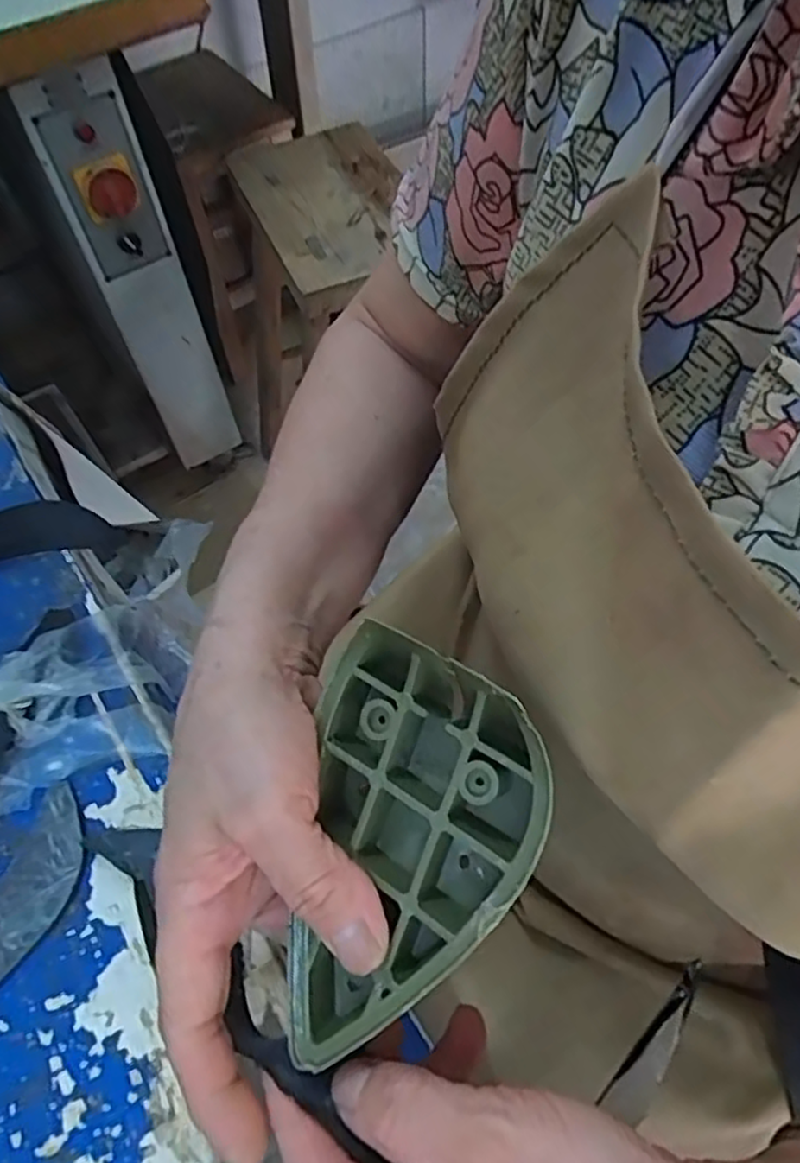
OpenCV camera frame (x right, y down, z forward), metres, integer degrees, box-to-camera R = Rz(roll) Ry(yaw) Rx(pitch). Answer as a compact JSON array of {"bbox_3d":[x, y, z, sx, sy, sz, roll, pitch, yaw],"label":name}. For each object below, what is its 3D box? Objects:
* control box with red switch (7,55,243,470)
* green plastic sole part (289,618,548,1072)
[{"bbox_3d":[-0.347,-0.381,0.981,0.114,0.595,0.115,-14,58,-7],"label":"control box with red switch"},{"bbox_3d":[0.004,0.085,0.222,0.076,0.028,0.126,10,83,21],"label":"green plastic sole part"}]

